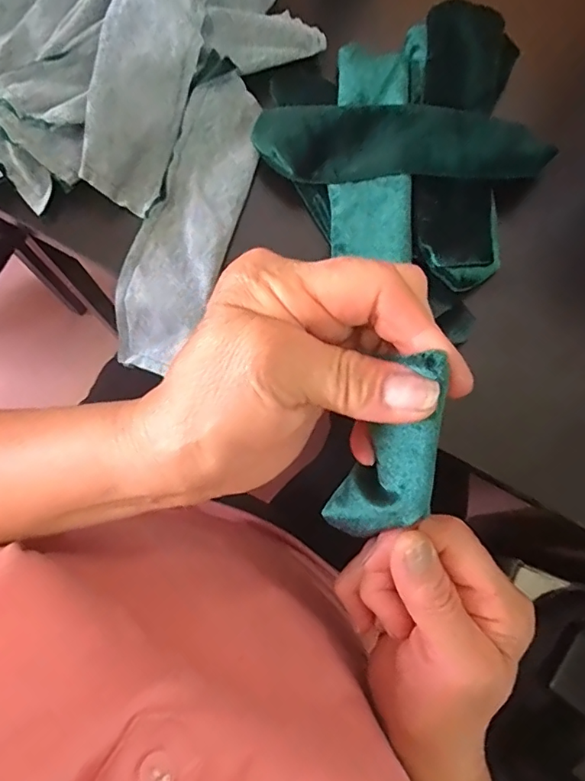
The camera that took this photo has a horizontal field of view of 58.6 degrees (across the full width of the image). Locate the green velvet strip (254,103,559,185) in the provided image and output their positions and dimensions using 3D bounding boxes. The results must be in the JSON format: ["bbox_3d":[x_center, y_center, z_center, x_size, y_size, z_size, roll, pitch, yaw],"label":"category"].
[{"bbox_3d":[0.060,-0.140,0.291,0.158,0.009,0.043,2,77,0],"label":"green velvet strip"}]

